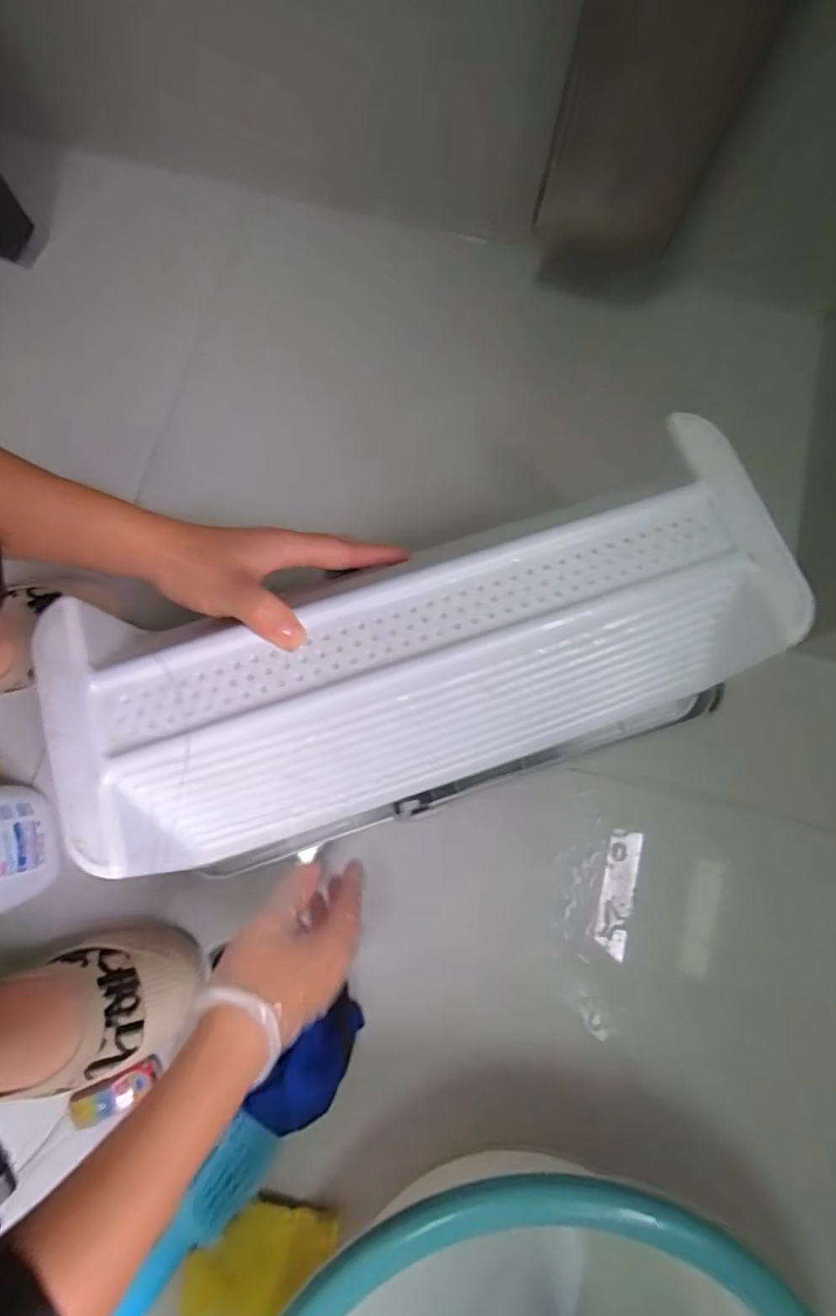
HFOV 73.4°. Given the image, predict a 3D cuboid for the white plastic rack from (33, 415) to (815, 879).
[{"bbox_3d":[0.010,0.005,0.342,0.402,0.107,0.150,-17,80,-6],"label":"white plastic rack"}]

